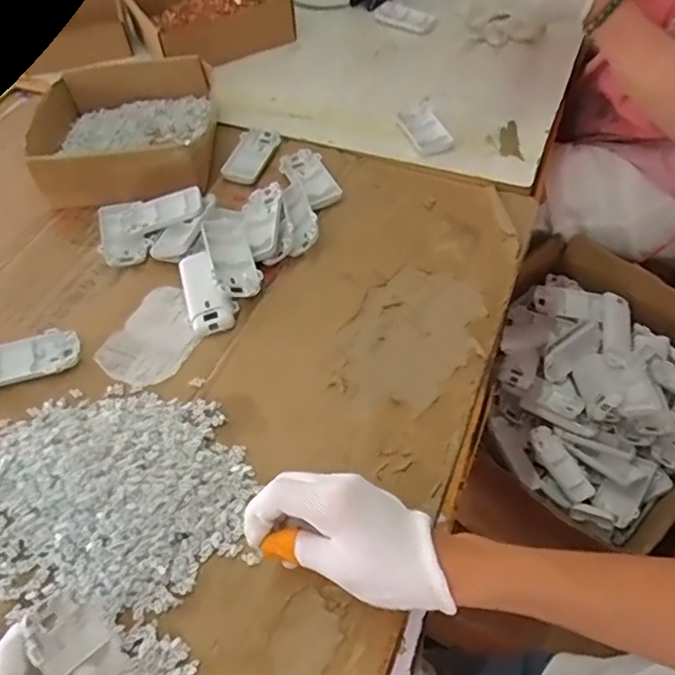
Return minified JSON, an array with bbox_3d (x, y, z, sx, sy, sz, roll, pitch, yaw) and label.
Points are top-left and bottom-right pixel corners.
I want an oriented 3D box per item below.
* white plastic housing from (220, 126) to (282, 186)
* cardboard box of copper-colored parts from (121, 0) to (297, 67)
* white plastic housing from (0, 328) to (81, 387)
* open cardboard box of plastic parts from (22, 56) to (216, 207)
[{"bbox_3d":[-0.107,-0.230,0.738,0.046,0.006,0.099,21,61,-3],"label":"white plastic housing"},{"bbox_3d":[-0.193,-0.492,0.895,0.226,0.059,0.189,-21,56,-11],"label":"cardboard box of copper-colored parts"},{"bbox_3d":[-0.295,0.020,0.560,0.094,0.014,0.051,-17,56,-8],"label":"white plastic housing"},{"bbox_3d":[-0.261,-0.256,0.735,0.211,0.056,0.207,-5,55,0],"label":"open cardboard box of plastic parts"}]

